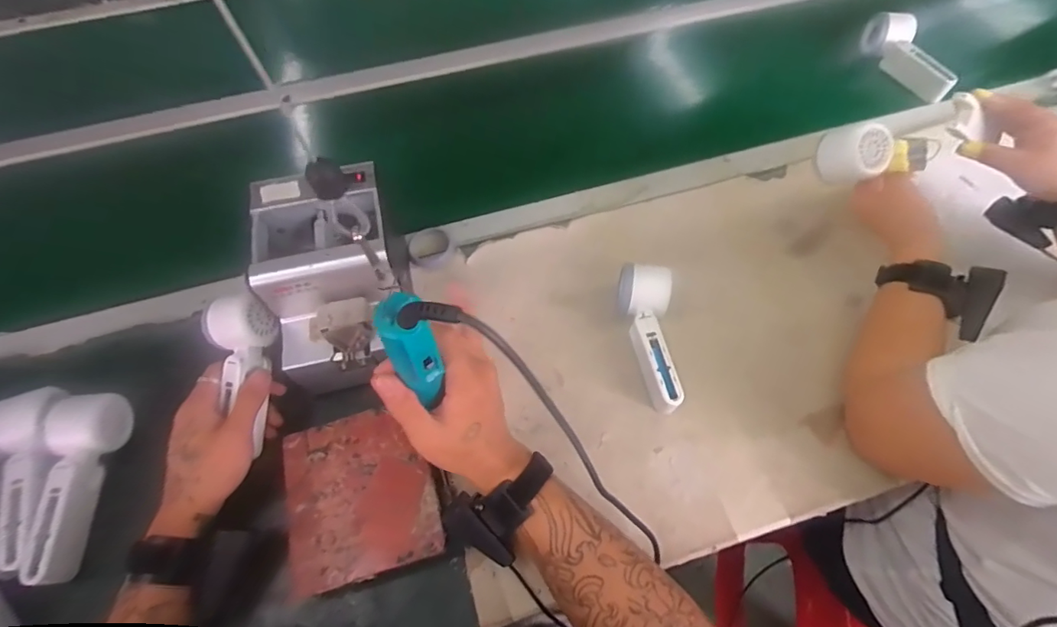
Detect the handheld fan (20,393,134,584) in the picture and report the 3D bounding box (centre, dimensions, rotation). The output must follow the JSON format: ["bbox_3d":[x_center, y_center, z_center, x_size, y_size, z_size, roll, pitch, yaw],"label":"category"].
[{"bbox_3d":[-0.411,0.155,0.456,0.050,0.050,0.152,-7,61,-2],"label":"handheld fan"}]

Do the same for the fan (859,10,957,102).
[{"bbox_3d":[0.558,-0.375,0.734,0.047,0.047,0.168,-13,62,-5],"label":"fan"}]

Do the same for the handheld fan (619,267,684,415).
[{"bbox_3d":[0.126,0.022,0.530,0.056,0.051,0.157,1,61,2],"label":"handheld fan"}]

